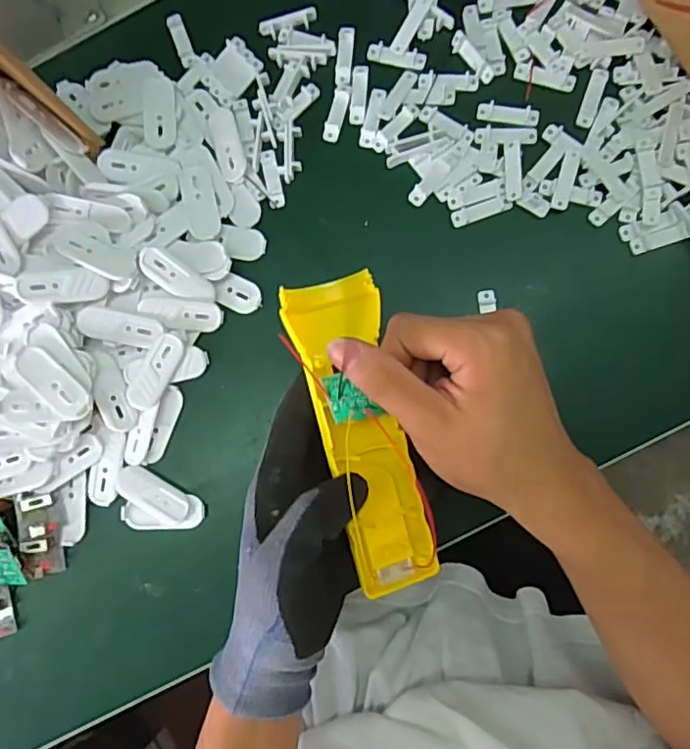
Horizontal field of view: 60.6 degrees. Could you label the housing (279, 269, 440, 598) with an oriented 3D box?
[{"bbox_3d":[0.012,0.031,0.303,0.045,0.019,0.162,-16,95,2],"label":"housing"}]

